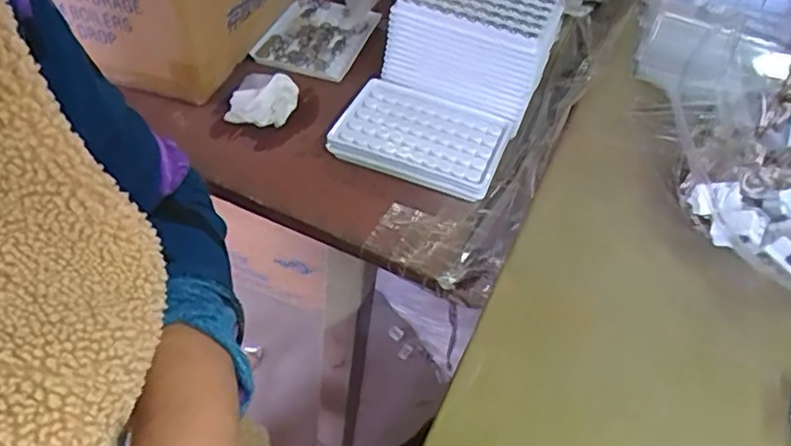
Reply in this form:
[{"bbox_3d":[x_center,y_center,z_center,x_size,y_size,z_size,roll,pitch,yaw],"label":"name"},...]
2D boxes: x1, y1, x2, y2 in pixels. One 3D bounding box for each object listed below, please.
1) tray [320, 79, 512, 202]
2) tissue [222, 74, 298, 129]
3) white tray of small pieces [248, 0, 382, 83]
[{"bbox_3d":[0.021,-0.070,0.517,0.130,0.020,0.092,18,45,12],"label":"tray"},{"bbox_3d":[-0.115,-0.104,0.525,0.052,0.031,0.047,24,46,17],"label":"tissue"},{"bbox_3d":[-0.075,-0.181,0.620,0.089,0.019,0.121,15,44,8],"label":"white tray of small pieces"}]

